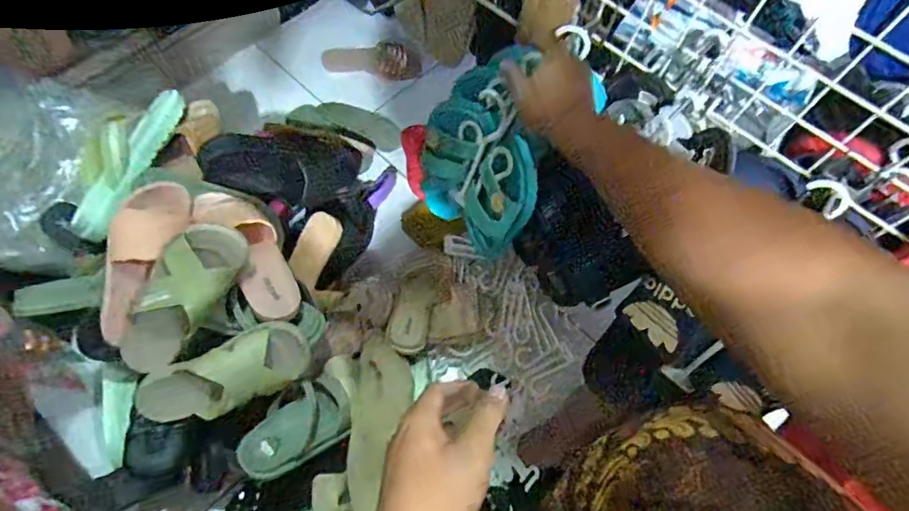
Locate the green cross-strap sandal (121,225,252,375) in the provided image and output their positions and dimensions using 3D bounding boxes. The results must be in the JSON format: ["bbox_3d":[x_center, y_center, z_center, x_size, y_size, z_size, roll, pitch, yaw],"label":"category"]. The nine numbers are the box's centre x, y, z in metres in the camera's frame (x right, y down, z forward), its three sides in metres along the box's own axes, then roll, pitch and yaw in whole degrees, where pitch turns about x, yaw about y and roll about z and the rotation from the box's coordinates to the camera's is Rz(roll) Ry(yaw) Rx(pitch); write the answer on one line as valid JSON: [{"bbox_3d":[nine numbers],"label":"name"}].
[{"bbox_3d":[-0.344,0.053,0.643,0.216,0.063,0.101,-47,72,16],"label":"green cross-strap sandal"}]

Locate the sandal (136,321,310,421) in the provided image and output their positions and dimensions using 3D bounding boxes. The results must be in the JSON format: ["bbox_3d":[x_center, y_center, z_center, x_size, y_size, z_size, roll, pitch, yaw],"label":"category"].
[{"bbox_3d":[-0.291,0.158,0.648,0.224,0.060,0.088,-24,100,3],"label":"sandal"}]

